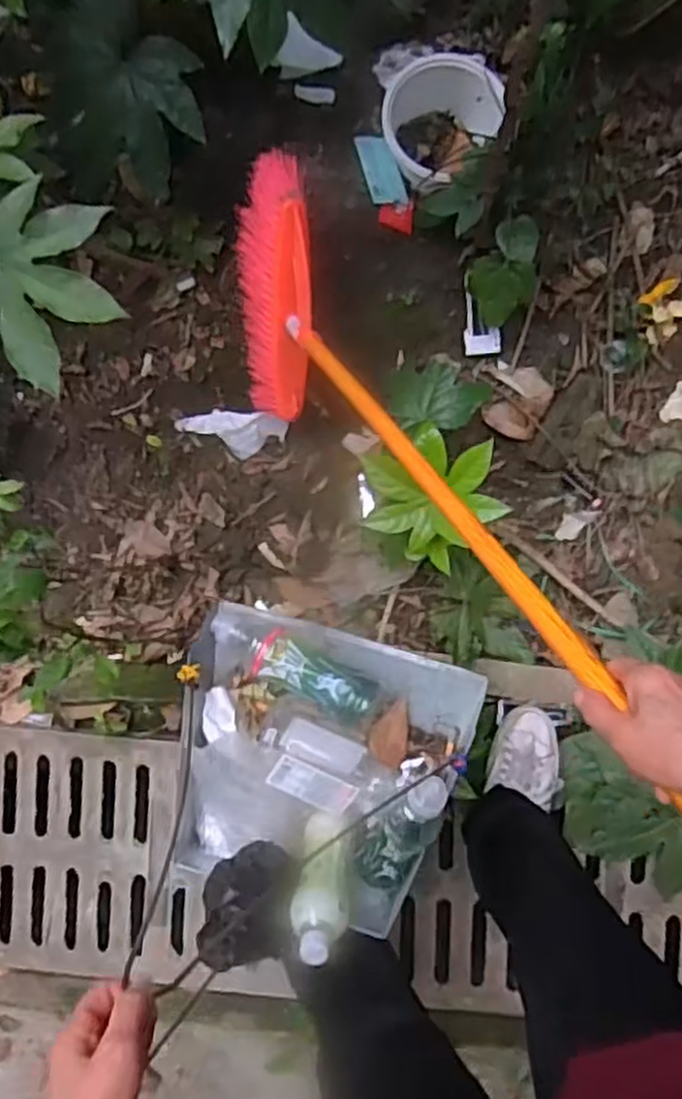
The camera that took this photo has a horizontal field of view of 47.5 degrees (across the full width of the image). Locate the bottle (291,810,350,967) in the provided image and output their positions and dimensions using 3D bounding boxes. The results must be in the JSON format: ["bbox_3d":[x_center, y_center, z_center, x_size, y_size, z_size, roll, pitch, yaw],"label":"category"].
[{"bbox_3d":[-0.022,0.376,0.892,0.062,0.203,0.050,-10,113,6],"label":"bottle"}]

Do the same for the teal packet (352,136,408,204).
[{"bbox_3d":[0.057,-0.535,1.086,0.054,0.011,0.111,-11,77,-13],"label":"teal packet"}]

